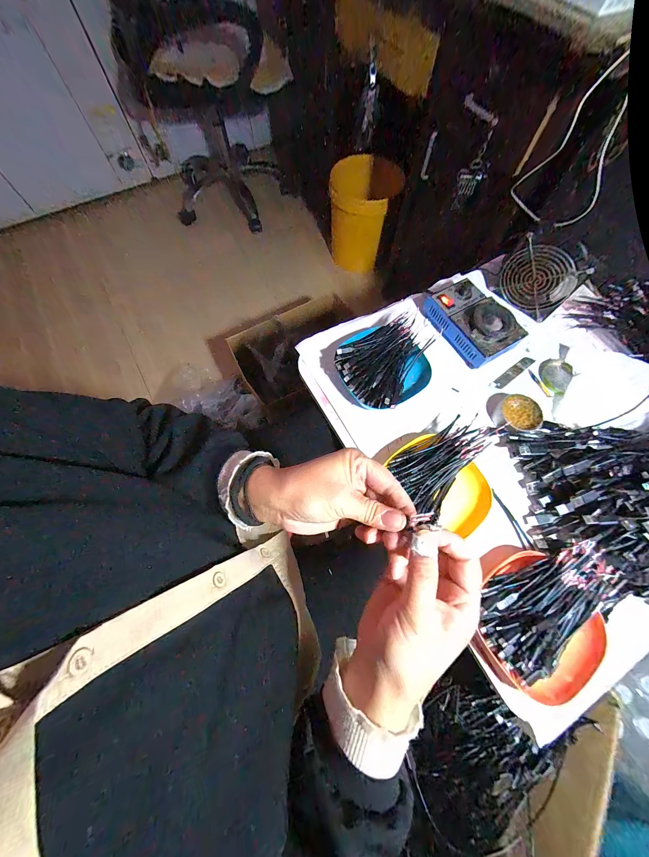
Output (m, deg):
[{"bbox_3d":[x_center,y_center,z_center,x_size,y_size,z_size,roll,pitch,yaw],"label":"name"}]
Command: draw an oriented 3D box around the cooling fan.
[{"bbox_3d":[0.369,-0.258,0.505,0.111,0.100,0.034,43,75,14],"label":"cooling fan"}]

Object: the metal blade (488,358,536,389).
[{"bbox_3d":[0.326,-0.096,0.503,0.097,0.004,0.020,-35,74,-13],"label":"metal blade"}]

